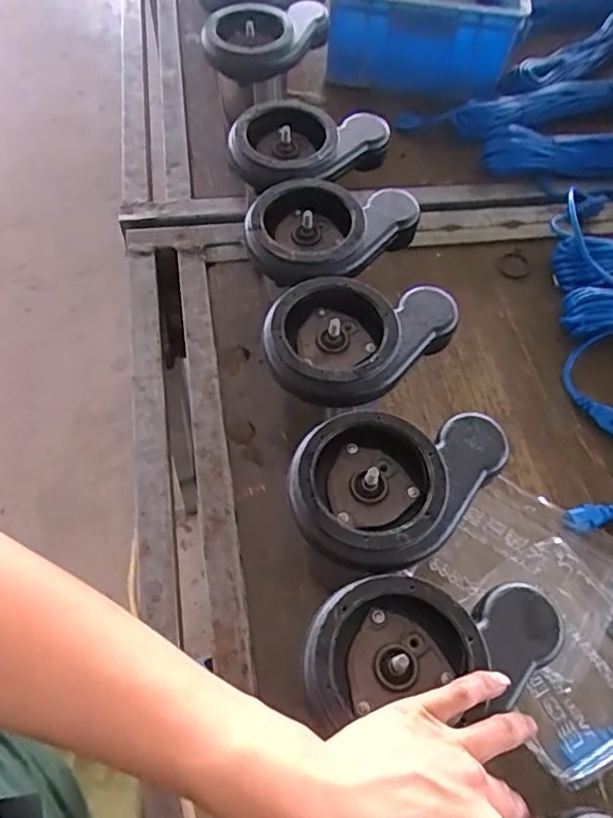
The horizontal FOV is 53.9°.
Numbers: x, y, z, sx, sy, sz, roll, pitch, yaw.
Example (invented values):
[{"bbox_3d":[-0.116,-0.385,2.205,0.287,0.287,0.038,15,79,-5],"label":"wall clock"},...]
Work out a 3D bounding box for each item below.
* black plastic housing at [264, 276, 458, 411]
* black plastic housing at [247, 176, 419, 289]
[{"bbox_3d":[0.045,-0.068,0.528,0.169,0.033,0.120,-29,64,-19],"label":"black plastic housing"},{"bbox_3d":[0.026,-0.181,0.592,0.164,0.034,0.116,-30,65,-20],"label":"black plastic housing"}]

